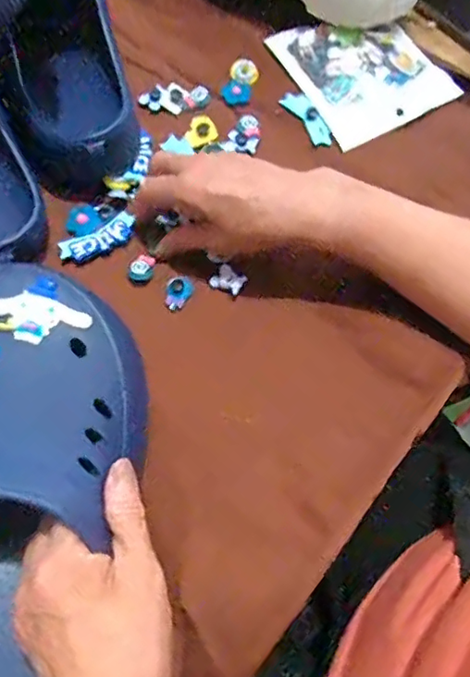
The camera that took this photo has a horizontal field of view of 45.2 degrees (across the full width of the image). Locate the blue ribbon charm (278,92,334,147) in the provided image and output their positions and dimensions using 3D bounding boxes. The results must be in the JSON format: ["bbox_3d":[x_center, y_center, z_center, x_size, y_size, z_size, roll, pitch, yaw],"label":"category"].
[{"bbox_3d":[0.063,-0.191,0.484,0.020,0.009,0.066,-27,70,-13],"label":"blue ribbon charm"}]

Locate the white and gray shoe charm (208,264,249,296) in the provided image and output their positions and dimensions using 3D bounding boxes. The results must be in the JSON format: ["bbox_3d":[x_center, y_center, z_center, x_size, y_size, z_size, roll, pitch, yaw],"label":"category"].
[{"bbox_3d":[-0.005,-0.042,0.414,0.020,0.005,0.027,-46,55,-7],"label":"white and gray shoe charm"}]

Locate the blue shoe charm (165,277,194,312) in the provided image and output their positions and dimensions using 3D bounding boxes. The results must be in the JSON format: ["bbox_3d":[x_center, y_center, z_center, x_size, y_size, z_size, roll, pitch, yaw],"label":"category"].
[{"bbox_3d":[-0.042,-0.033,0.415,0.018,0.011,0.027,9,68,6],"label":"blue shoe charm"}]

